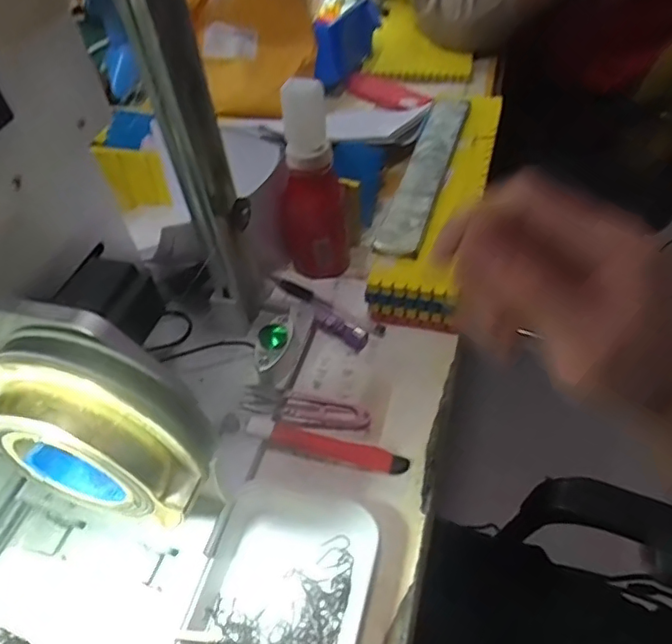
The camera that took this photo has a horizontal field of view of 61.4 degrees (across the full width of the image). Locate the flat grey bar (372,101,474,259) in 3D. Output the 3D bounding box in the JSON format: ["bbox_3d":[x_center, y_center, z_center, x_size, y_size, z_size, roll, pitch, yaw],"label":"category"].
[{"bbox_3d":[0.091,-0.159,0.565,0.041,0.009,0.254,13,50,15],"label":"flat grey bar"}]

